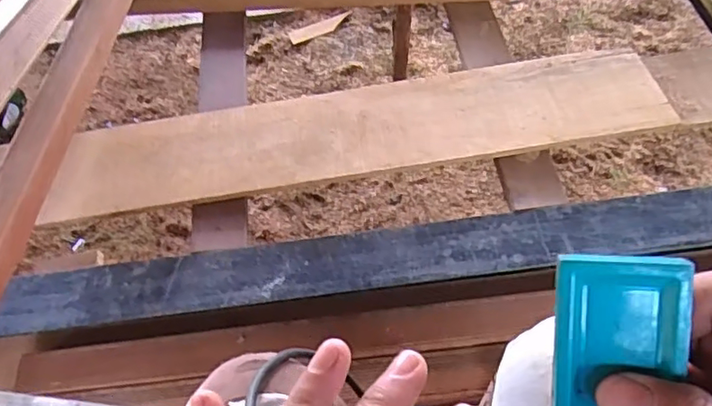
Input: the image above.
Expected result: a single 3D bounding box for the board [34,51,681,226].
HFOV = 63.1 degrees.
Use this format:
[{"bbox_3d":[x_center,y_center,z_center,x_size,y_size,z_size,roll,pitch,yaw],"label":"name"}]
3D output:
[{"bbox_3d":[0.003,-0.120,0.990,1.027,0.037,0.194,-10,56,0],"label":"board"}]

